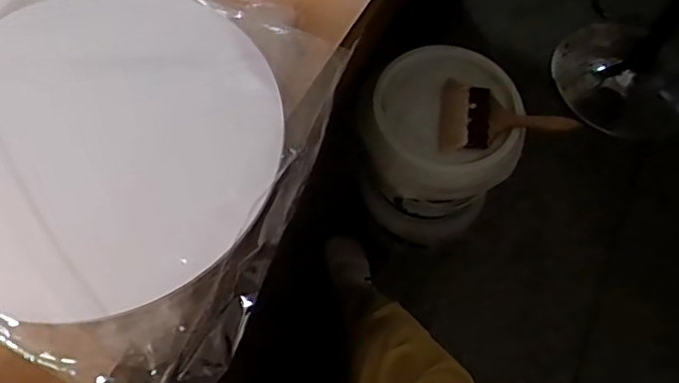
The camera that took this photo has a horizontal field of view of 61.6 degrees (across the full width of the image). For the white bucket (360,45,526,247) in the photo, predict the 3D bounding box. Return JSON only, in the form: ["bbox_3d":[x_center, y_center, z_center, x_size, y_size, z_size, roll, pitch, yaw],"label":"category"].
[{"bbox_3d":[0.182,-0.069,1.066,0.244,0.337,0.258,1,65,-2],"label":"white bucket"}]

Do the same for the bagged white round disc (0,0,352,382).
[{"bbox_3d":[-0.204,-0.046,0.475,0.359,0.038,0.342,19,66,8],"label":"bagged white round disc"}]

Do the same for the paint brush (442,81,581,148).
[{"bbox_3d":[0.270,-0.115,0.918,0.214,0.039,0.120,7,65,2],"label":"paint brush"}]

